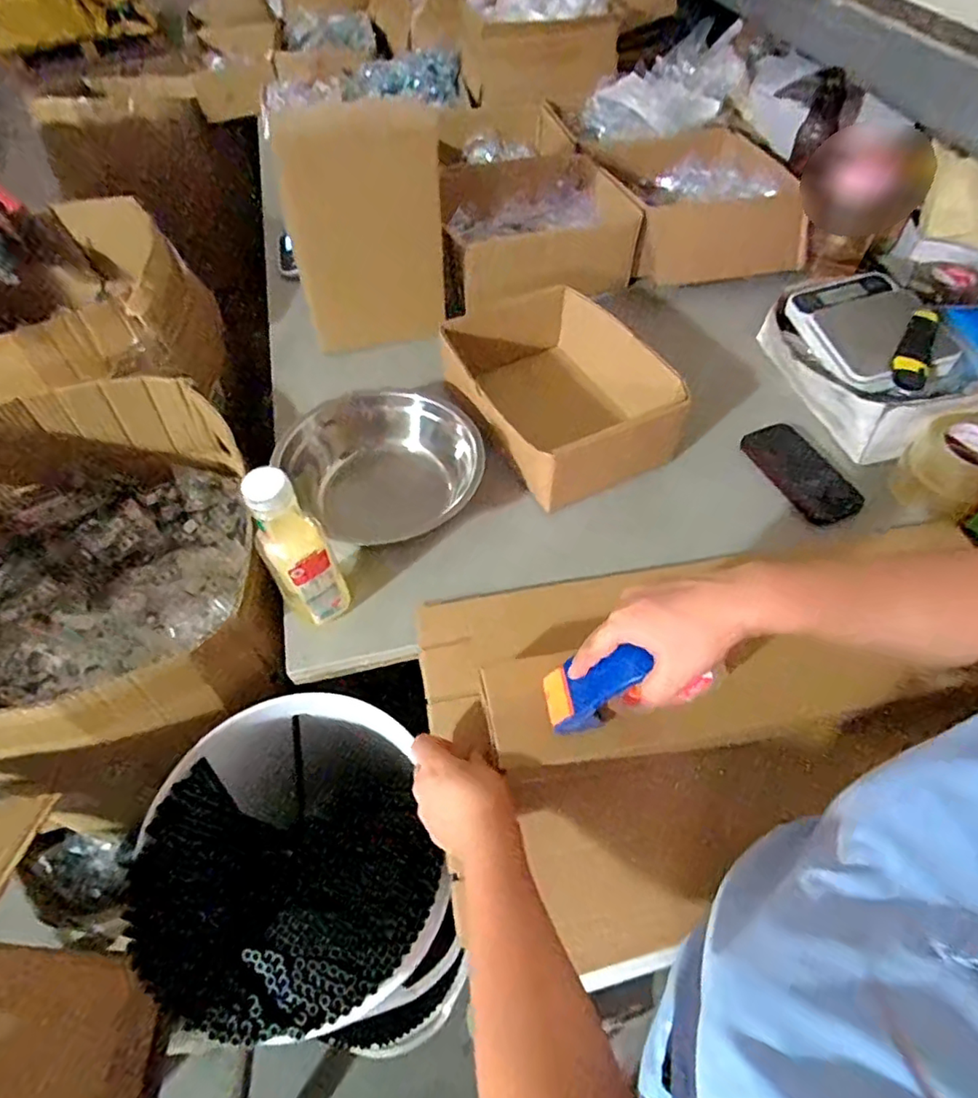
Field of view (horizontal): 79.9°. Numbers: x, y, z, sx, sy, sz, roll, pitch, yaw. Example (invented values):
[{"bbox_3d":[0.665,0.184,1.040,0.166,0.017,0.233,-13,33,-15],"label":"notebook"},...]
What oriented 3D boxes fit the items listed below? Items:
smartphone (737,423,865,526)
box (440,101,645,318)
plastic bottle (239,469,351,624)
[{"bbox_3d":[0.413,-0.103,0.773,0.079,0.009,0.156,-28,65,-5],"label":"smartphone"},{"bbox_3d":[0.061,-0.575,1.054,0.346,0.107,0.301,-13,56,-9],"label":"box"},{"bbox_3d":[-0.183,0.003,0.568,0.063,0.196,0.054,-21,58,-15],"label":"plastic bottle"}]

